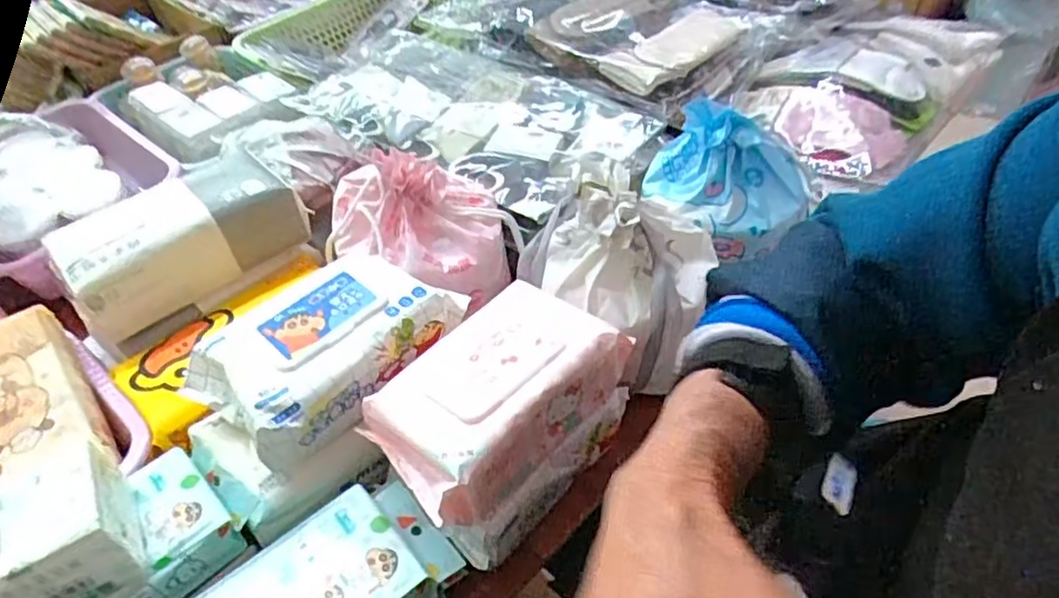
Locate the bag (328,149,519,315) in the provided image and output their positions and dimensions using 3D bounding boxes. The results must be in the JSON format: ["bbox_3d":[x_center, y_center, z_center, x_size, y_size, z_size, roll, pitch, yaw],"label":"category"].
[{"bbox_3d":[-0.105,-0.079,0.635,0.178,0.107,0.148,26,53,26],"label":"bag"}]

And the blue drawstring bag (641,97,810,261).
[{"bbox_3d":[0.180,-0.111,0.612,0.158,0.102,0.109,21,51,22],"label":"blue drawstring bag"}]

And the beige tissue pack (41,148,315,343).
[{"bbox_3d":[-0.321,-0.060,0.613,0.202,0.073,0.107,-33,53,-25],"label":"beige tissue pack"}]

